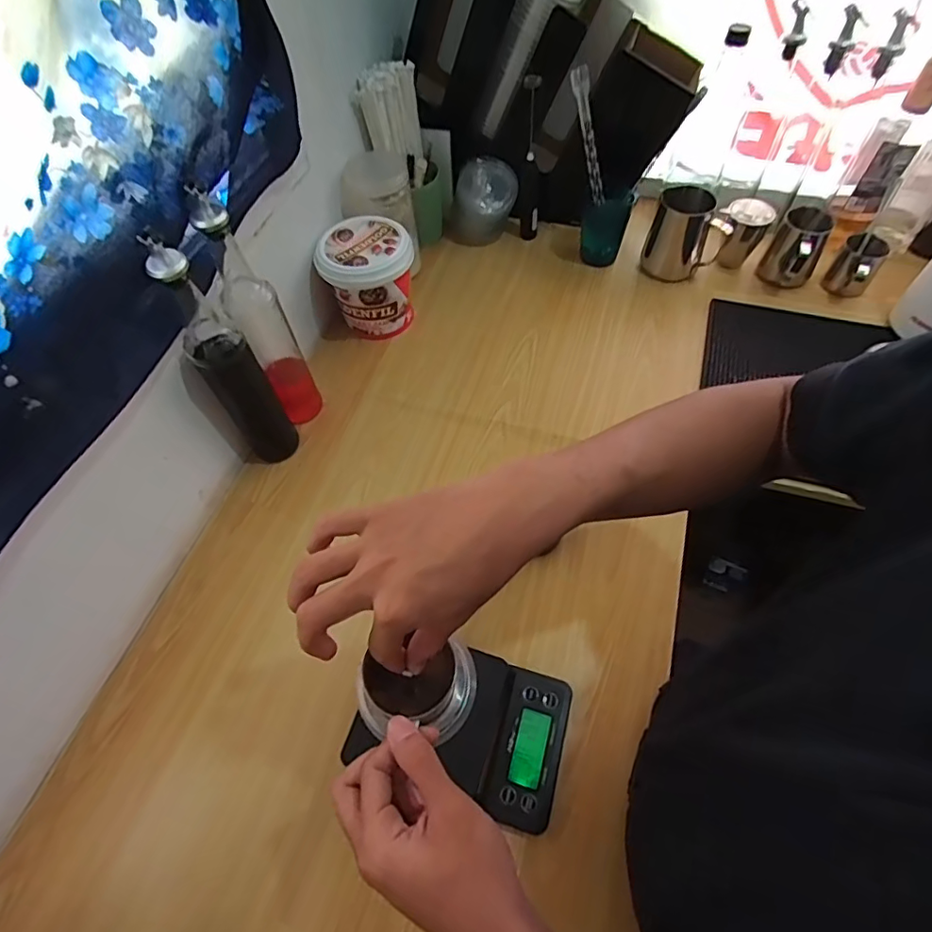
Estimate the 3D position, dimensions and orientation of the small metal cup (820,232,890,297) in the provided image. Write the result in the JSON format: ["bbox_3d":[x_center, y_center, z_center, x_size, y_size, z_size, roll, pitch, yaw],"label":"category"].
[{"bbox_3d":[0.574,-0.296,0.769,0.057,0.071,0.067,37,66,23],"label":"small metal cup"}]

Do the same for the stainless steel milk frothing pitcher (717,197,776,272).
[{"bbox_3d":[0.420,-0.358,0.804,0.065,0.084,0.066,32,65,21],"label":"stainless steel milk frothing pitcher"}]

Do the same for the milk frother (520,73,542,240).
[{"bbox_3d":[0.102,-0.470,0.808,0.034,0.228,0.035,5,58,7],"label":"milk frother"}]

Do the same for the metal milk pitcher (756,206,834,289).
[{"bbox_3d":[0.482,-0.317,0.773,0.070,0.095,0.084,34,66,22],"label":"metal milk pitcher"}]

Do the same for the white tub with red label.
[{"bbox_3d":[-0.140,-0.269,0.766,0.123,0.133,0.124,-2,57,3],"label":"white tub with red label"}]

